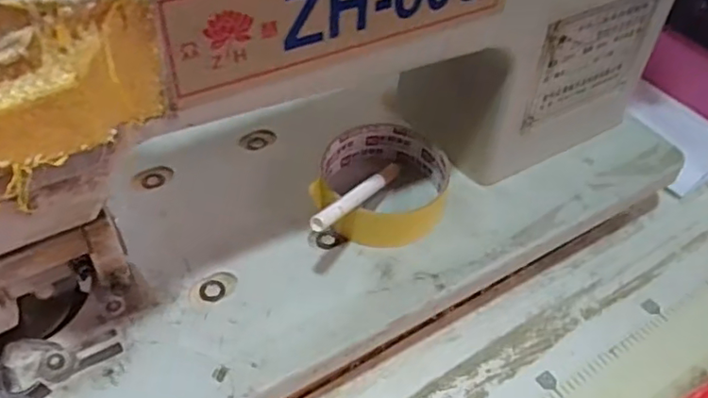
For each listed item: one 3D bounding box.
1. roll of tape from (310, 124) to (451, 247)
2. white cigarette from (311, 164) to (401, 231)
[{"bbox_3d":[0.017,-0.009,0.380,0.083,0.031,0.080,3,48,-3],"label":"roll of tape"},{"bbox_3d":[0.005,-0.004,0.350,0.011,0.011,0.115,24,23,15],"label":"white cigarette"}]

